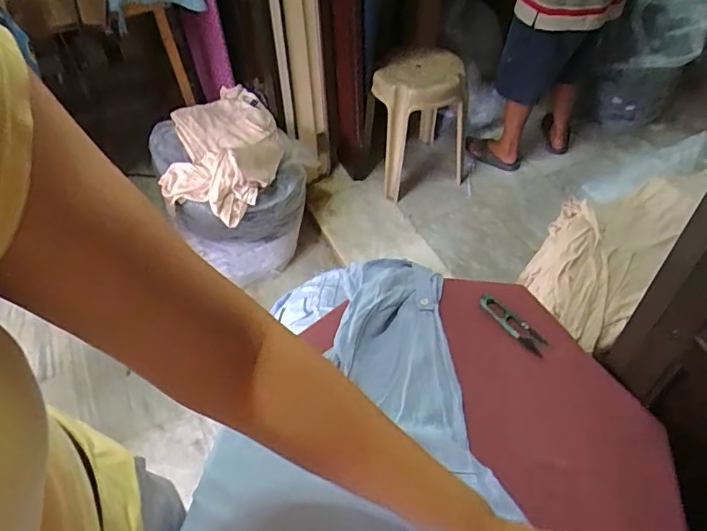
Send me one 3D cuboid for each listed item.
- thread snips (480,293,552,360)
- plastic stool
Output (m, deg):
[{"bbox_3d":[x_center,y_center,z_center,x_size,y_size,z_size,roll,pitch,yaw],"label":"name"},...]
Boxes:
[{"bbox_3d":[0.193,0.070,0.618,0.024,0.013,0.100,-30,55,-22],"label":"thread snips"},{"bbox_3d":[0.257,-0.518,1.865,0.338,0.449,0.367,10,50,10],"label":"plastic stool"}]

